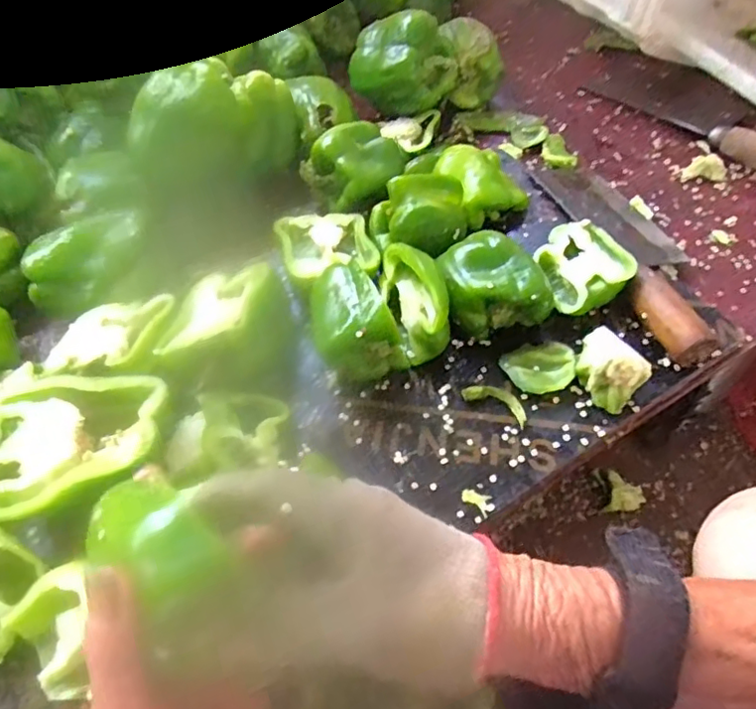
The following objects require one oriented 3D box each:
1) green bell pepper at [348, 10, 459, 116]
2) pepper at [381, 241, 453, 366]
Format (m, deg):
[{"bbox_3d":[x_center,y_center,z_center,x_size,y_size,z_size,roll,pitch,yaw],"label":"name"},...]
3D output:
[{"bbox_3d":[0.026,-0.312,0.619,0.114,0.075,0.088,-1,54,3],"label":"green bell pepper"},{"bbox_3d":[0.028,-0.038,0.442,0.033,0.065,0.075,-18,55,-10],"label":"pepper"}]

